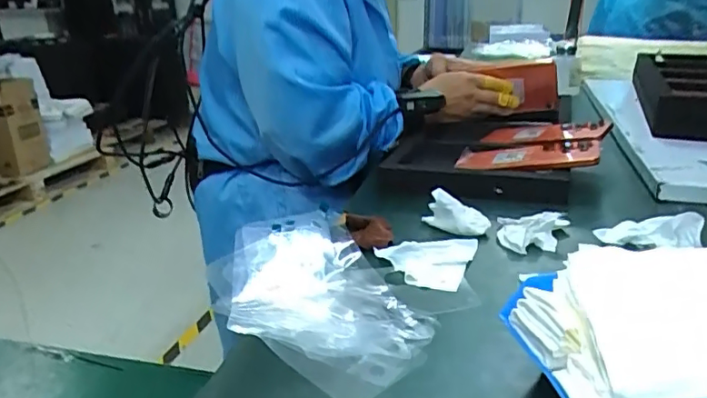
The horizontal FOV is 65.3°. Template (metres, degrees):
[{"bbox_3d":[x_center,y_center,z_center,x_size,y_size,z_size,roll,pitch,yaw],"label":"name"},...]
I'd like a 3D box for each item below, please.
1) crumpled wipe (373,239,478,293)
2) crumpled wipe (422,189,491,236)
[{"bbox_3d":[0.062,0.048,0.502,0.084,0.011,0.087,7,23,23],"label":"crumpled wipe"},{"bbox_3d":[0.101,0.011,0.554,0.067,0.037,0.023,7,23,22],"label":"crumpled wipe"}]

